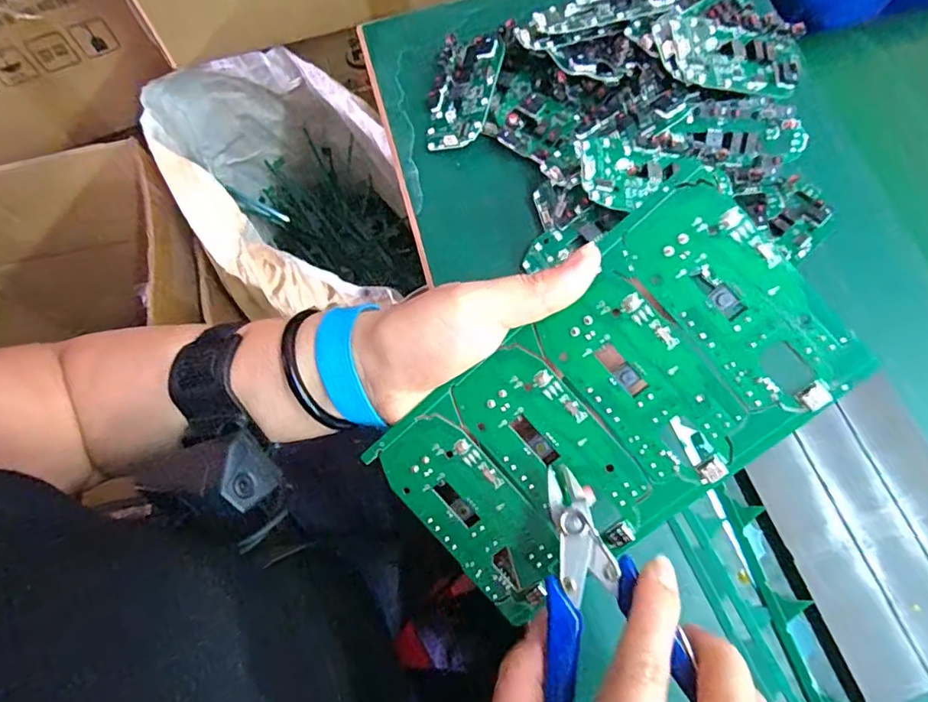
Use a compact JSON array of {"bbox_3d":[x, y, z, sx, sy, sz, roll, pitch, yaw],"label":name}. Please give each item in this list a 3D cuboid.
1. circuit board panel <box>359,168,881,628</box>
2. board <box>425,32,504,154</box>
[{"bbox_3d":[0.057,0.028,0.233,0.188,0.004,0.105,-42,91,14],"label":"circuit board panel"},{"bbox_3d":[-0.003,-0.180,0.382,0.048,0.007,0.086,11,80,23],"label":"board"}]

